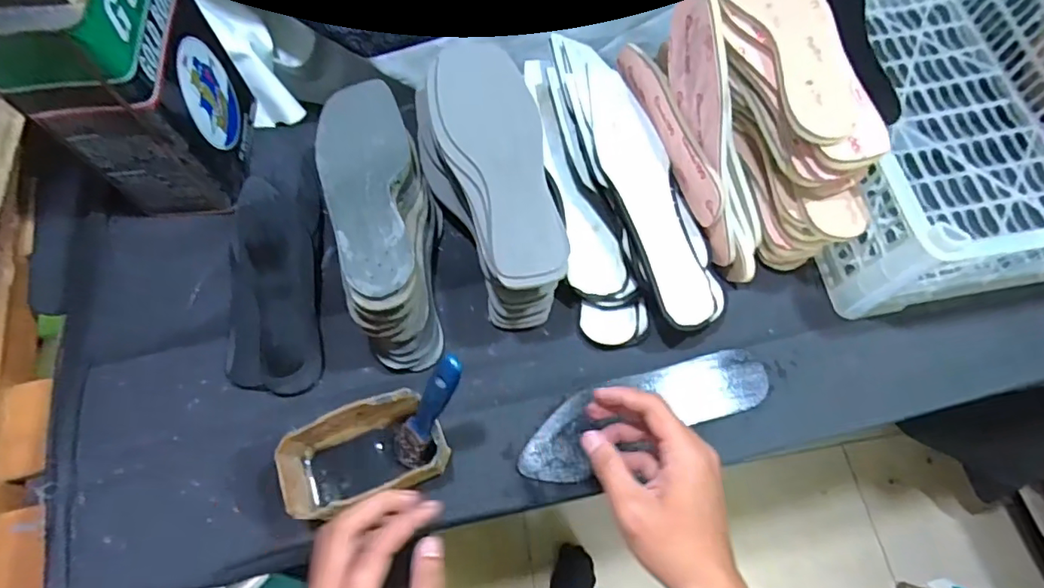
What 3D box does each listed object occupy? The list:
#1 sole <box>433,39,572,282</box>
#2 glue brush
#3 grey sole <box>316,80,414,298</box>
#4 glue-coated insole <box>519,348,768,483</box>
[{"bbox_3d":[-0.018,-0.123,0.485,0.081,0.029,0.235,-12,67,-5],"label":"sole"},{"bbox_3d":[-0.076,0.096,0.437,0.011,0.160,0.030,-25,66,-40],"label":"glue brush"},{"bbox_3d":[-0.143,-0.098,0.488,0.080,0.035,0.234,-9,67,-4],"label":"grey sole"},{"bbox_3d":[0.114,0.111,0.518,0.243,0.009,0.070,-19,68,-7],"label":"glue-coated insole"}]

